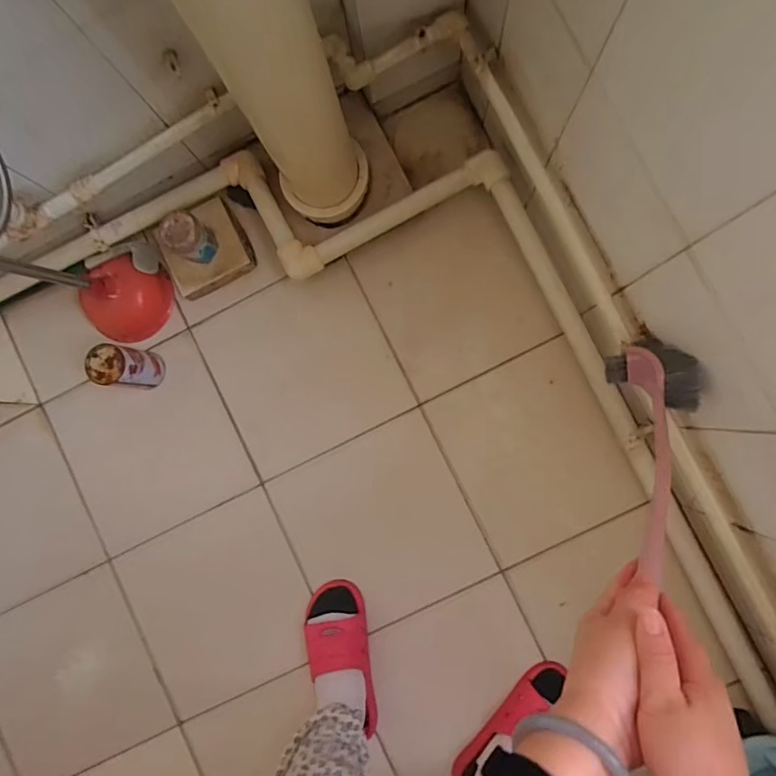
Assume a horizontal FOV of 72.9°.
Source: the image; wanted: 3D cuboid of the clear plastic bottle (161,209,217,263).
[{"bbox_3d":[-0.322,-0.243,0.856,0.068,0.098,0.060,18,89,5],"label":"clear plastic bottle"}]

